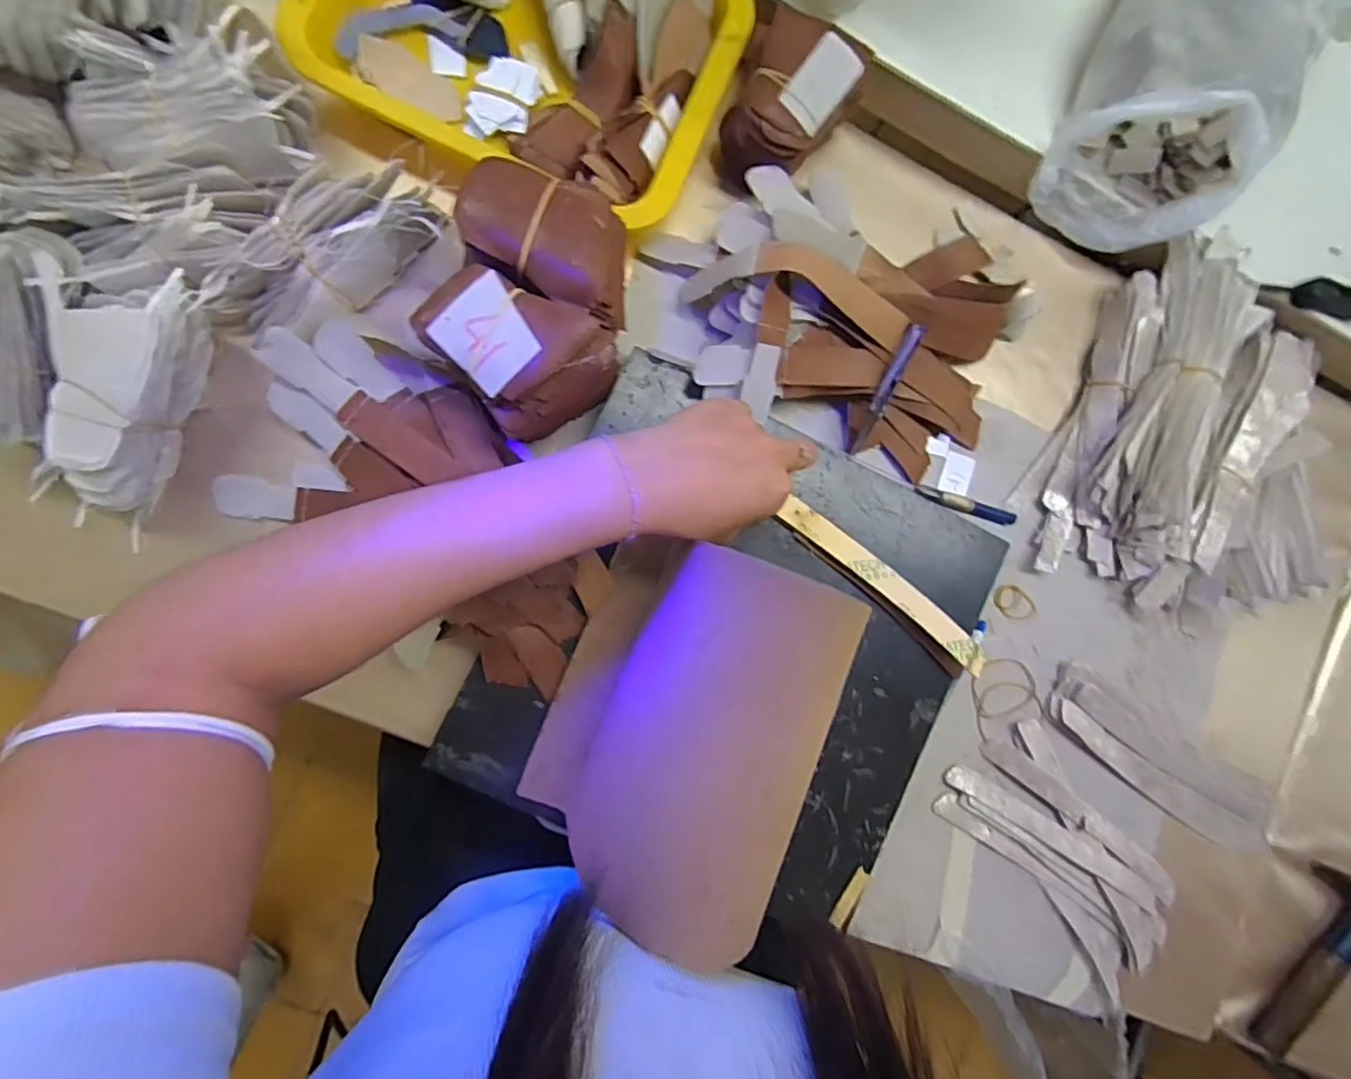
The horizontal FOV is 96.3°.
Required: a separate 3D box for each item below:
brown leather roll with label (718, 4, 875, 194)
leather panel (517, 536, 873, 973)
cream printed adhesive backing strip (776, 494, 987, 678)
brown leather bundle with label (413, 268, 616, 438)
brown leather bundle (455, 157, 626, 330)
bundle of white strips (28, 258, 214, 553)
[{"bbox_3d":[0.074,-0.285,0.406,0.073,0.066,0.099,29,85,-7],"label":"brown leather roll with label"},{"bbox_3d":[0.006,0.096,0.331,0.129,0.131,0.181,22,91,-7],"label":"leather panel"},{"bbox_3d":[0.144,0.031,0.411,0.168,0.006,0.020,39,88,0],"label":"cream printed adhesive backing strip"},{"bbox_3d":[-0.089,-0.113,0.363,0.083,0.063,0.097,-42,95,-7],"label":"brown leather bundle with label"},{"bbox_3d":[-0.074,-0.175,0.368,0.107,0.060,0.067,22,86,-7],"label":"brown leather bundle"},{"bbox_3d":[-0.327,-0.086,0.354,0.066,0.063,0.148,21,103,-7],"label":"bundle of white strips"}]

